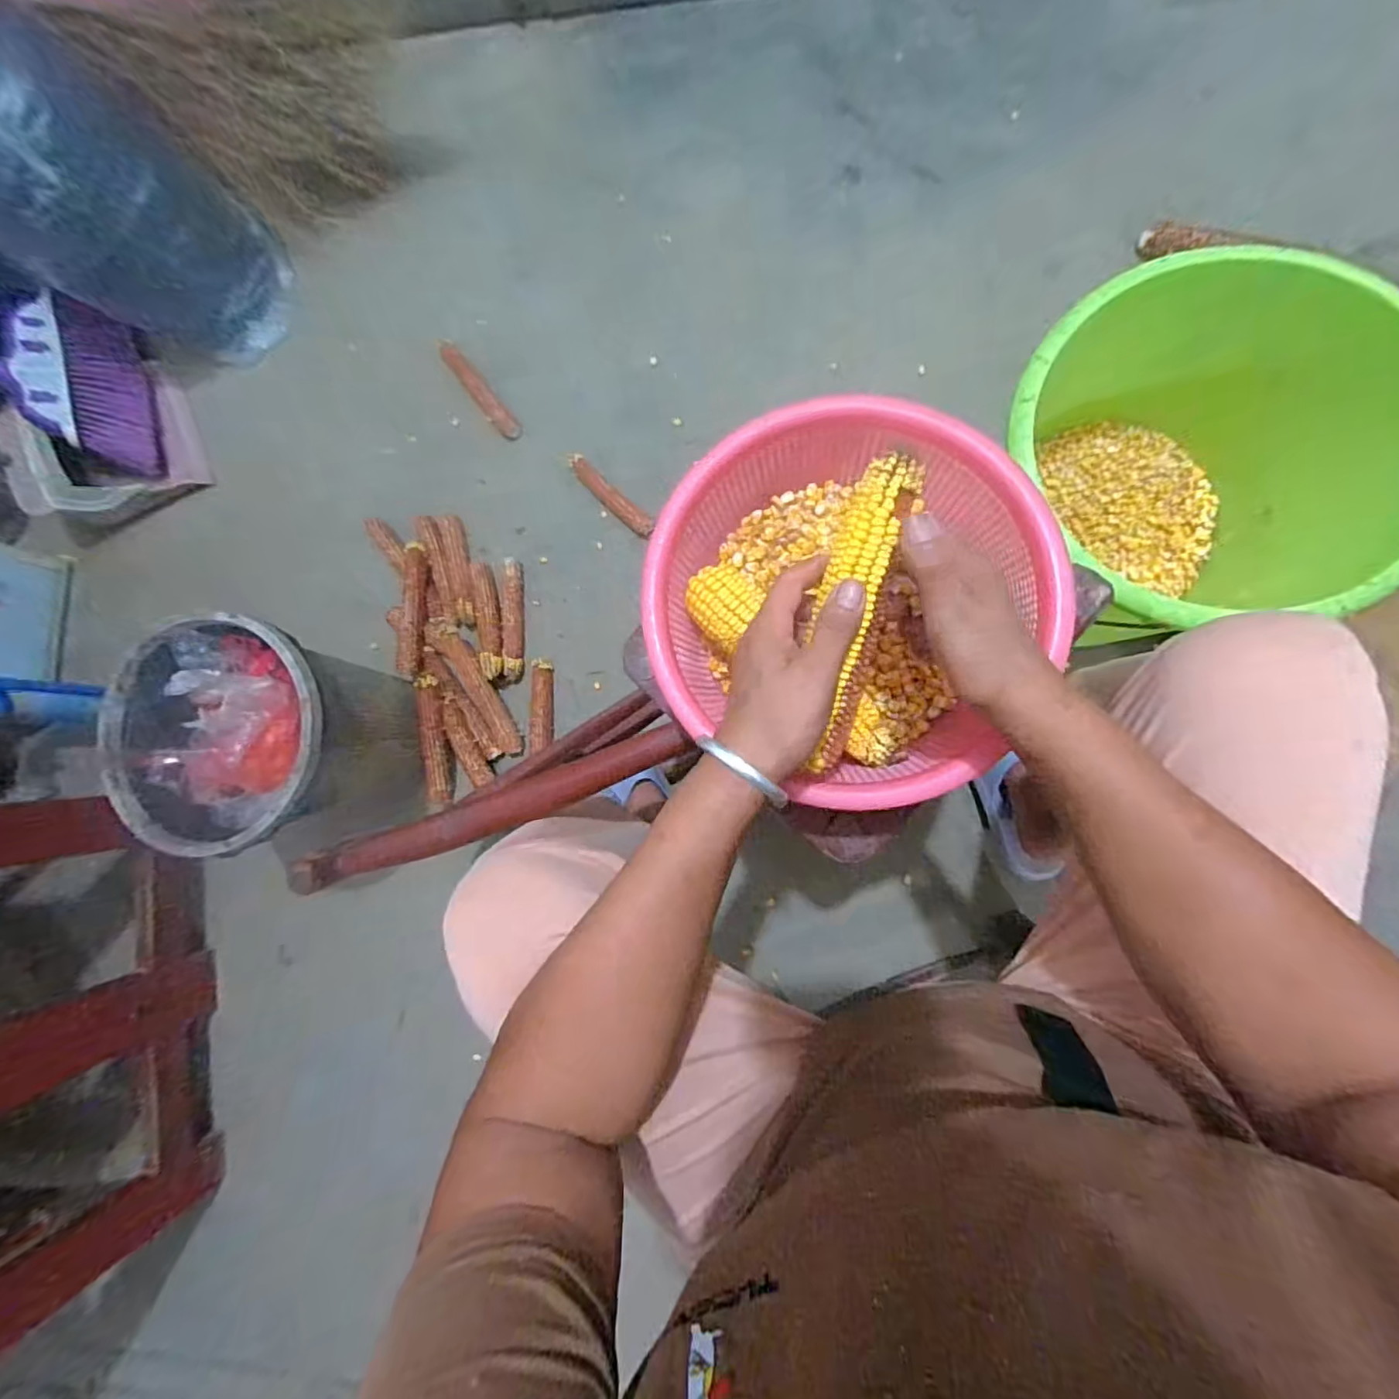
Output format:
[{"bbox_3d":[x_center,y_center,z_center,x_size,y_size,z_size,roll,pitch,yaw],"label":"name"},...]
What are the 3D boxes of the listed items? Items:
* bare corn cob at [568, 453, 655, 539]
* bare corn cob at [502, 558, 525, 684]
[{"bbox_3d":[-0.140,-0.318,0.921,0.169,0.024,0.035,43,92,10],"label":"bare corn cob"},{"bbox_3d":[-0.292,-0.124,0.918,0.034,0.023,0.196,-4,85,8],"label":"bare corn cob"}]

